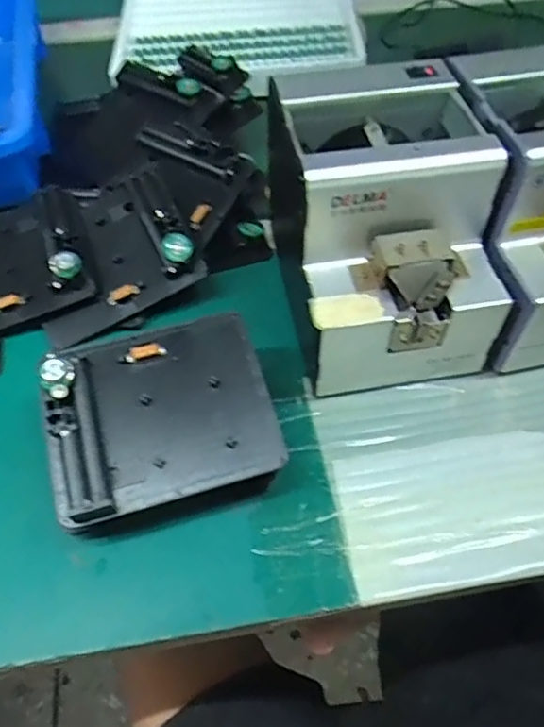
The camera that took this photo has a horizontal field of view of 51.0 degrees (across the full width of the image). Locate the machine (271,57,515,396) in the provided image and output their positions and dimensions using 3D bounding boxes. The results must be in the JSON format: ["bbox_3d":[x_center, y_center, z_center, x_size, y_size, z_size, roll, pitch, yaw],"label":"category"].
[{"bbox_3d":[0.069,-0.090,0.397,0.137,0.153,0.176,-8,54,-4],"label":"machine"}]

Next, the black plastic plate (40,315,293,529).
[{"bbox_3d":[-0.068,0.025,0.345,0.130,0.017,0.112,-15,66,-12],"label":"black plastic plate"}]

